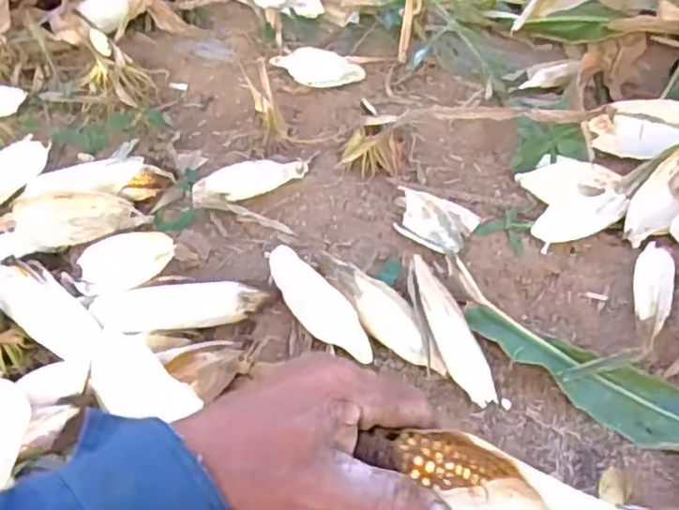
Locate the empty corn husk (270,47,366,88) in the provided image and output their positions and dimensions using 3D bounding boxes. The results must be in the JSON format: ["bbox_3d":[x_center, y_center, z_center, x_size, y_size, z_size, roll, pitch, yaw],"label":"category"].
[{"bbox_3d":[-0.042,-0.367,1.351,0.186,0.046,0.063,4,46,-16],"label":"empty corn husk"}]

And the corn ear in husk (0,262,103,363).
[{"bbox_3d":[-0.394,0.081,0.924,0.078,0.047,0.209,-40,57,-23],"label":"corn ear in husk"}]

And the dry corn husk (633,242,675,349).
[{"bbox_3d":[0.426,0.052,0.924,0.054,0.051,0.189,10,53,14],"label":"dry corn husk"}]

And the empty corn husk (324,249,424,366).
[{"bbox_3d":[0.049,0.069,0.931,0.056,0.043,0.204,-34,70,-25],"label":"empty corn husk"}]

